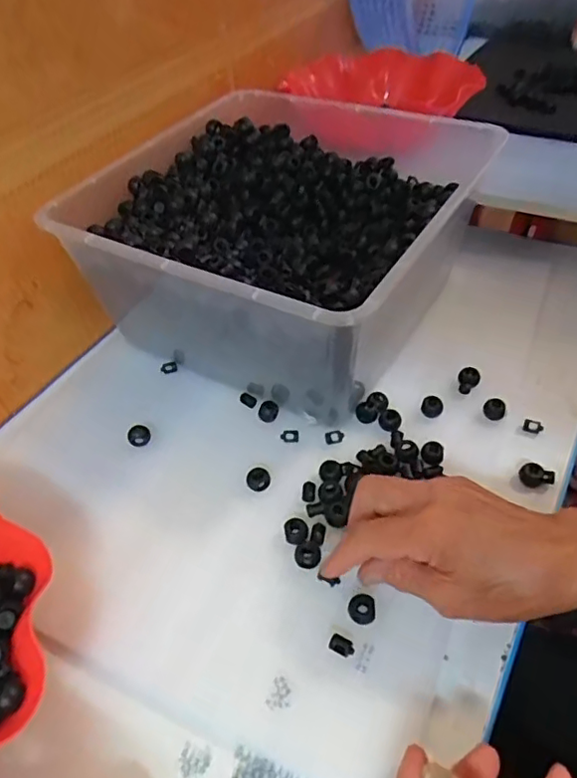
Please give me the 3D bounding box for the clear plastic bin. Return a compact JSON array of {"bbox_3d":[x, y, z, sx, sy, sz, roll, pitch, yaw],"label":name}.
[{"bbox_3d":[0.007,-0.149,0.539,0.299,0.143,0.342,21,52,23],"label":"clear plastic bin"}]

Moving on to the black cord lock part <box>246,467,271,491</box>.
[{"bbox_3d":[-0.023,0.069,0.428,0.018,0.012,0.016,-10,47,-4],"label":"black cord lock part"}]

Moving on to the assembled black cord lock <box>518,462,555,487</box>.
[{"bbox_3d":[0.185,0.064,0.422,0.024,0.012,0.016,8,48,13],"label":"assembled black cord lock"}]

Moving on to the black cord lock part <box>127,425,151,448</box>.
[{"bbox_3d":[-0.122,0.038,0.463,0.018,0.012,0.016,-25,49,-17],"label":"black cord lock part"}]

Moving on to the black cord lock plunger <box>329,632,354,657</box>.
[{"bbox_3d":[0.032,0.152,0.337,0.016,0.004,0.010,17,51,20],"label":"black cord lock plunger"}]

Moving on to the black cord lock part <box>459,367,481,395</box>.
[{"bbox_3d":[0.153,-0.007,0.481,0.017,0.012,0.023,12,49,16],"label":"black cord lock part"}]

